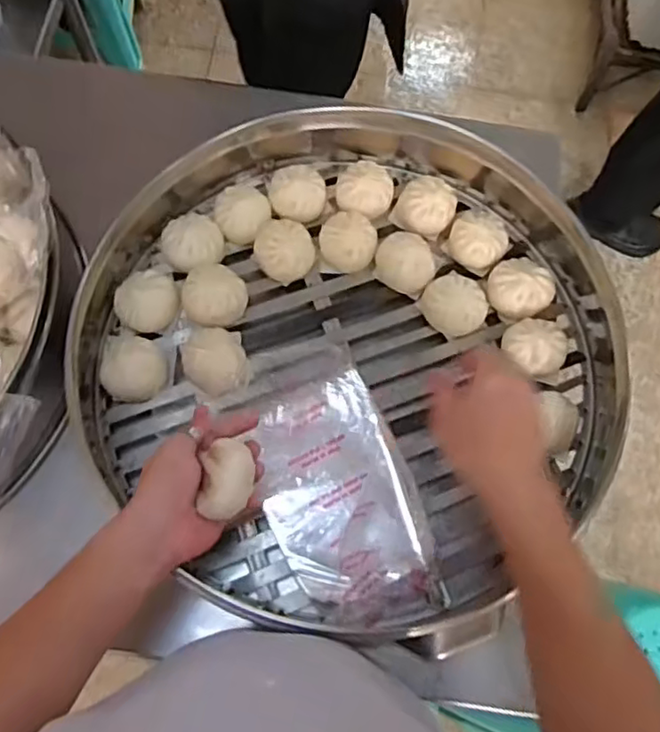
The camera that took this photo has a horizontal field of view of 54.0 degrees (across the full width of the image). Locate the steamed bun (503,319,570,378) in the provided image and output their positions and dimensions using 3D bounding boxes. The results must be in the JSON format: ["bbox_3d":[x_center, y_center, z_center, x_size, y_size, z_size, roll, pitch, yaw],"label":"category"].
[{"bbox_3d":[0.221,-0.020,0.705,0.064,0.047,0.060,1,71,-2],"label":"steamed bun"}]

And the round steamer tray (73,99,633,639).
[{"bbox_3d":[0.036,-0.036,0.687,0.555,0.109,0.548,1,71,-2],"label":"round steamer tray"}]

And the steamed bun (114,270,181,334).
[{"bbox_3d":[-0.196,-0.070,0.695,0.066,0.032,0.060,1,71,-2],"label":"steamed bun"}]

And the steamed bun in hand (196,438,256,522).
[{"bbox_3d":[-0.087,0.096,0.543,0.036,0.035,0.058,-2,71,-3],"label":"steamed bun in hand"}]

